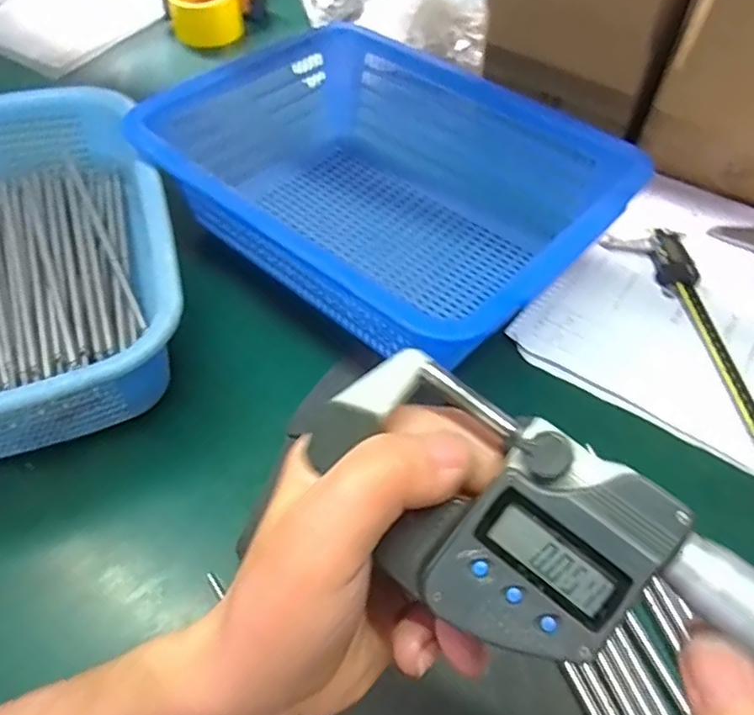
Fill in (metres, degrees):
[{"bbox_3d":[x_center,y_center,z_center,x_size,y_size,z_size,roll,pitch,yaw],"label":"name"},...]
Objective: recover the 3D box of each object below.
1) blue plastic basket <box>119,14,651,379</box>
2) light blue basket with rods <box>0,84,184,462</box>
[{"bbox_3d":[0.011,-0.143,0.538,0.351,0.104,0.284,34,58,21],"label":"blue plastic basket"},{"bbox_3d":[-0.281,-0.073,0.472,0.240,0.088,0.332,-15,56,-13],"label":"light blue basket with rods"}]

